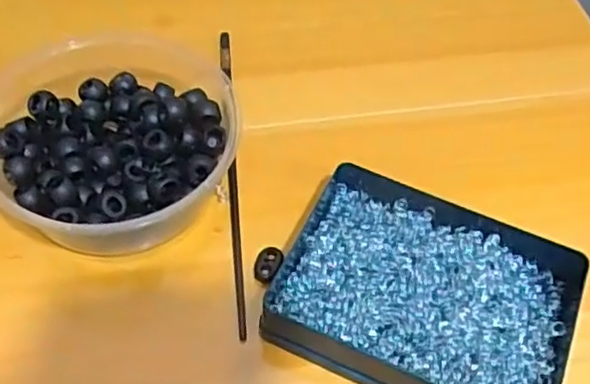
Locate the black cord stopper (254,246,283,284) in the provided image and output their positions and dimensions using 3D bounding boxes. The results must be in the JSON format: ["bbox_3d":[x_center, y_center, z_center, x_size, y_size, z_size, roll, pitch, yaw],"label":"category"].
[{"bbox_3d":[-0.015,0.040,0.371,0.014,0.004,0.023,21,56,10],"label":"black cord stopper"}]

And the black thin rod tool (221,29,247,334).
[{"bbox_3d":[-0.040,-0.019,0.418,0.007,0.007,0.239,-3,53,-6],"label":"black thin rod tool"}]

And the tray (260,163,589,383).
[{"bbox_3d":[0.071,0.054,0.355,0.148,0.026,0.119,22,56,11],"label":"tray"}]

